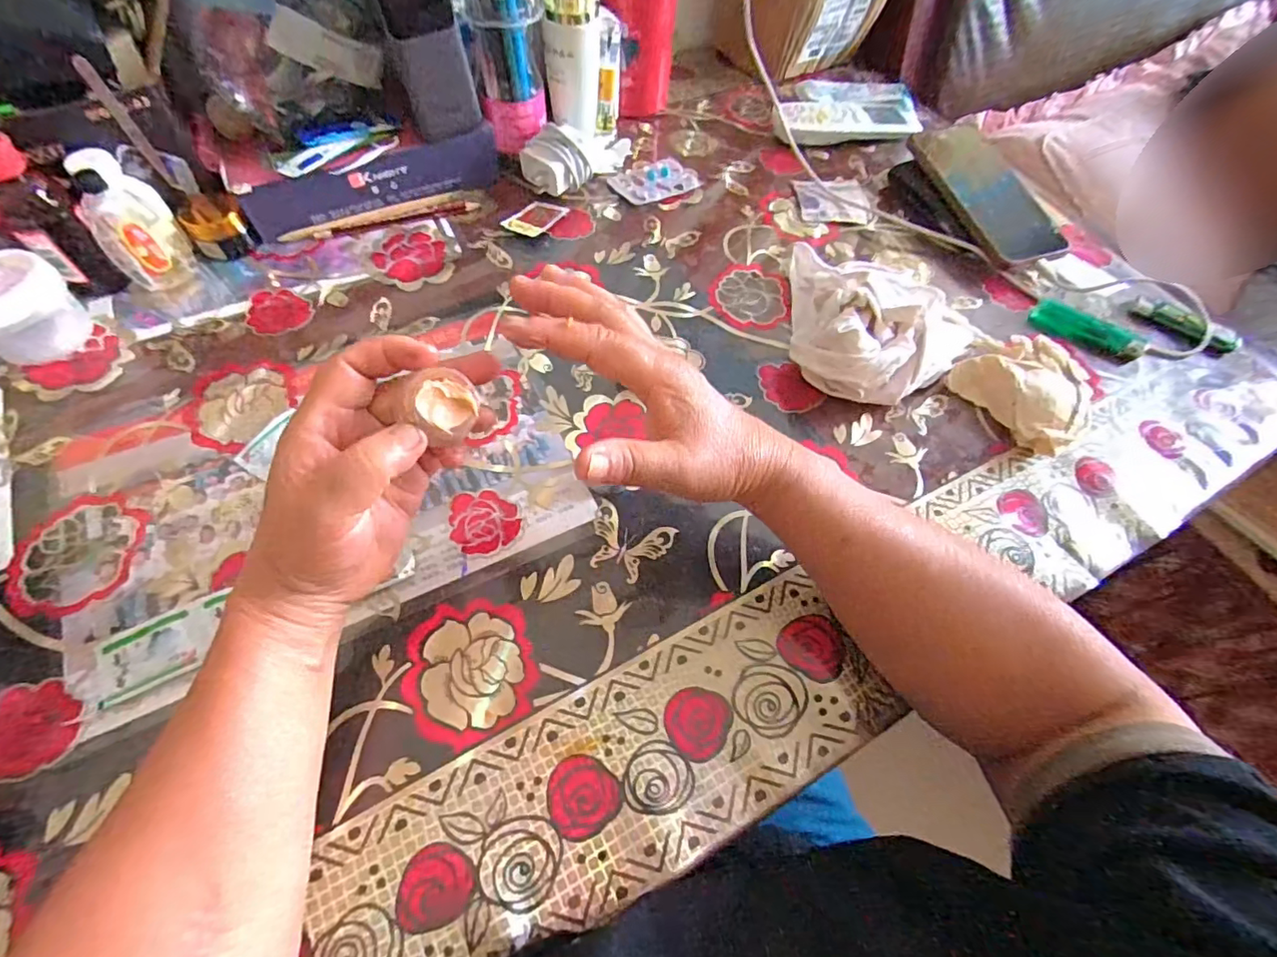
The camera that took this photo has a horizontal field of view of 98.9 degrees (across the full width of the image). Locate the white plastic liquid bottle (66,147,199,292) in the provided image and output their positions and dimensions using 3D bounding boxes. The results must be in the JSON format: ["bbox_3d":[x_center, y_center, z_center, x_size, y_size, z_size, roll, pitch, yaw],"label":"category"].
[{"bbox_3d":[-0.378,-0.191,0.410,0.050,0.088,0.040,-40,71,-22],"label":"white plastic liquid bottle"}]

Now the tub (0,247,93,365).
[{"bbox_3d":[-0.435,-0.119,0.383,0.065,0.054,0.067,33,64,14],"label":"tub"}]

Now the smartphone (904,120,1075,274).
[{"bbox_3d":[0.323,-0.267,0.508,0.089,0.013,0.167,-13,69,-12],"label":"smartphone"}]

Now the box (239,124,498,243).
[{"bbox_3d":[-0.224,-0.258,0.480,0.215,0.046,0.015,-26,66,-17],"label":"box"}]

